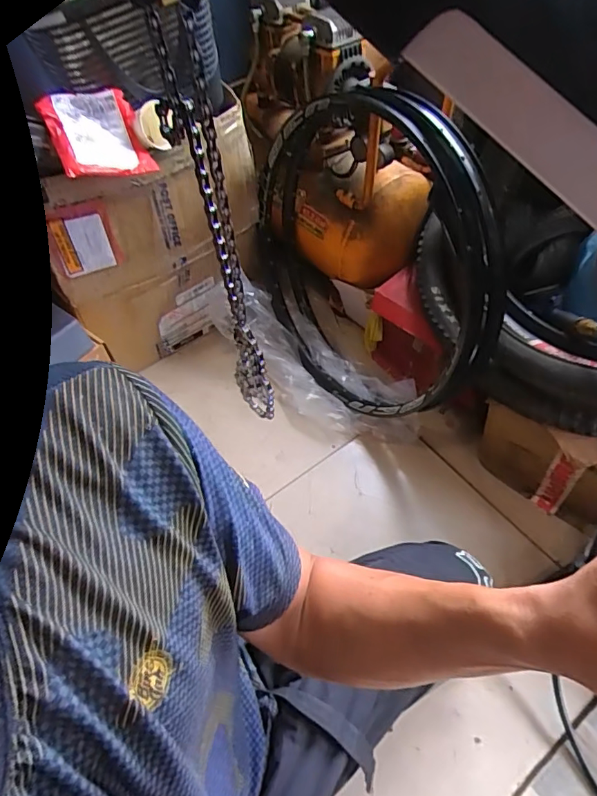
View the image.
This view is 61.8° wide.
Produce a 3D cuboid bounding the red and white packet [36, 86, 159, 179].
[{"bbox_3d":[-0.315,-0.411,0.772,0.133,0.033,0.149,-23,84,-28],"label":"red and white packet"}]

